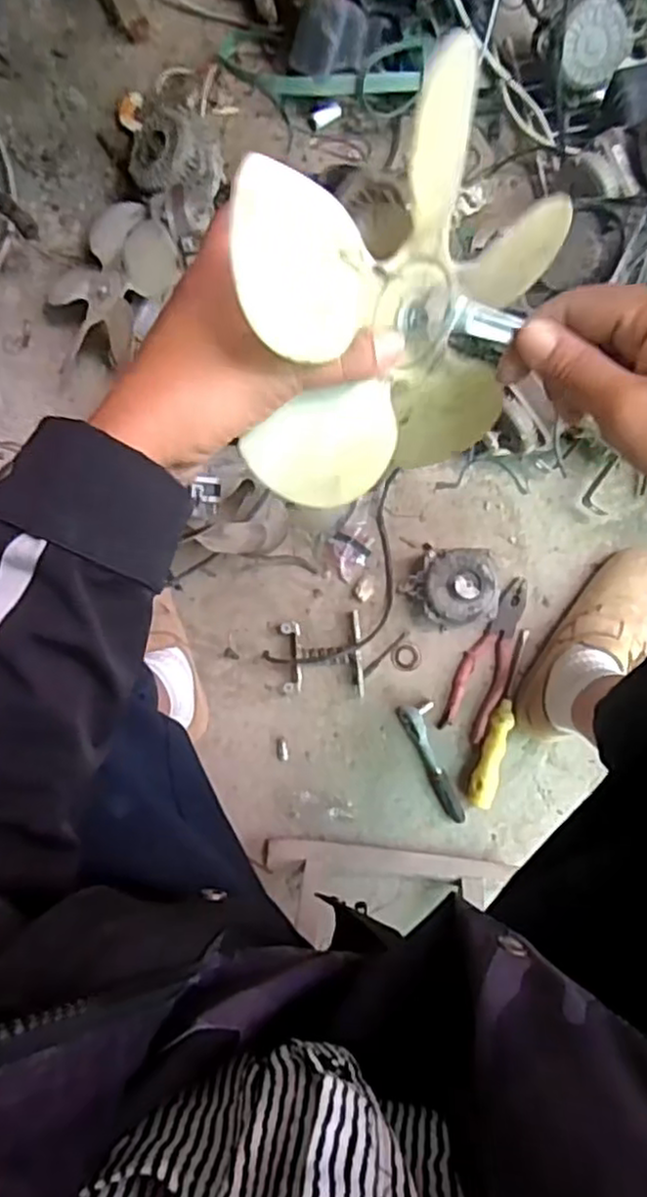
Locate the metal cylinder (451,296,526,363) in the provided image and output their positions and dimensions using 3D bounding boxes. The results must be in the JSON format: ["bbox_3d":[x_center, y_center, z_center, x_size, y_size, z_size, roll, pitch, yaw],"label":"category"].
[{"bbox_3d":[0.069,-0.118,0.304,0.028,0.017,0.015,14,90,-2],"label":"metal cylinder"}]

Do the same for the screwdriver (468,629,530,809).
[{"bbox_3d":[0.205,0.140,0.803,0.030,0.021,0.207,14,90,-2],"label":"screwdriver"}]

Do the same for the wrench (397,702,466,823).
[{"bbox_3d":[0.130,0.190,0.802,0.038,0.021,0.147,-21,91,-2],"label":"wrench"}]

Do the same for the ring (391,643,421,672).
[{"bbox_3d":[0.098,0.069,0.813,0.034,0.006,0.032,0,90,-2],"label":"ring"}]

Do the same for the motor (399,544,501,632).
[{"bbox_3d":[0.148,-0.013,0.776,0.093,0.070,0.092,0,90,-2],"label":"motor"}]

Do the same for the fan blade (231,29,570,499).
[{"bbox_3d":[0.035,-0.129,0.304,0.166,0.025,0.172,-16,132,-32],"label":"fan blade"}]

